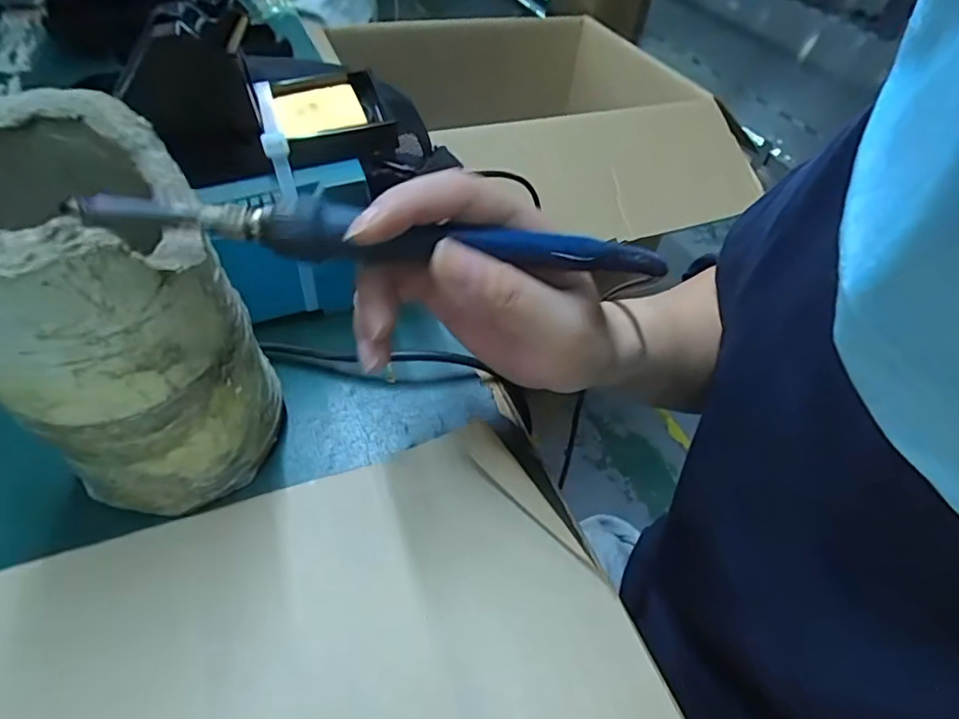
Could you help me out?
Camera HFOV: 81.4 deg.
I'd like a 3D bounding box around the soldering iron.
[{"bbox_3d":[-0.030,-0.045,0.201,0.203,0.017,0.013,3,46,-9],"label":"soldering iron"}]

